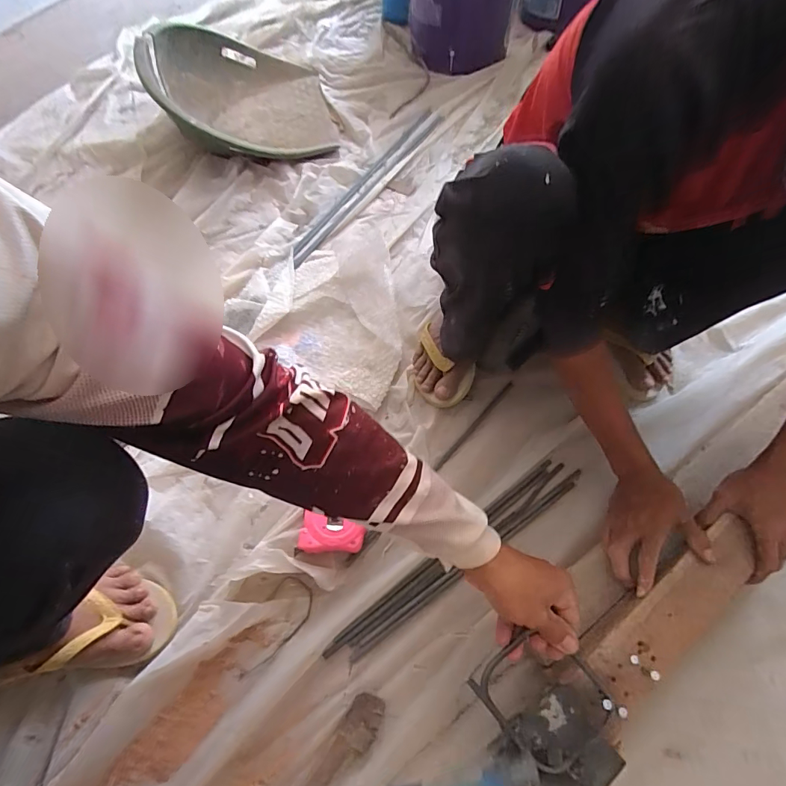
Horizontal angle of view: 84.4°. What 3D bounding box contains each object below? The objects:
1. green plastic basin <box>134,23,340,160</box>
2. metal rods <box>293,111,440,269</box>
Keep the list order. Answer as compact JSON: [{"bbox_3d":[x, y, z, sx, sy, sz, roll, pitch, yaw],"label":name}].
[{"bbox_3d":[-0.345,-0.721,0.998,0.360,0.180,0.445,-15,62,-6],"label":"green plastic basin"},{"bbox_3d":[-0.048,-0.473,0.950,0.052,0.018,0.563,29,66,16],"label":"metal rods"}]

